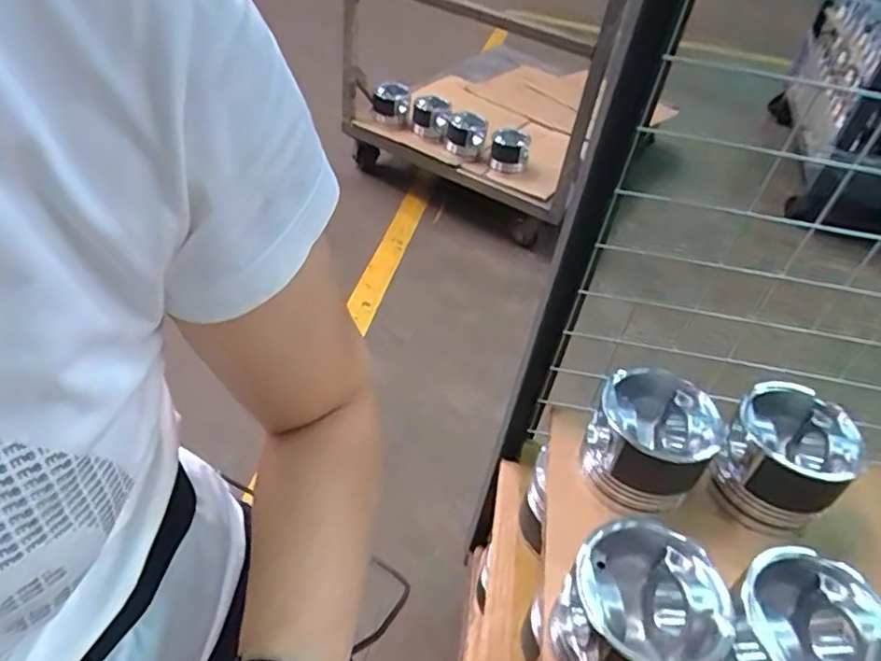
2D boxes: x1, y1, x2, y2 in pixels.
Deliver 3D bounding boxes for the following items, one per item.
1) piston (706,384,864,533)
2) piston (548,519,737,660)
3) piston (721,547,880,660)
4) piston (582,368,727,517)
[{"bbox_3d":[0.342,0.126,0.619,0.114,0.090,0.112,34,49,26],"label":"piston"},{"bbox_3d":[0.150,0.225,0.482,0.109,0.104,0.116,4,43,-4],"label":"piston"},{"bbox_3d":[0.273,0.248,0.476,0.115,0.101,0.109,4,43,-4],"label":"piston"},{"bbox_3d":[0.205,0.106,0.609,0.110,0.091,0.109,4,43,-4],"label":"piston"}]

